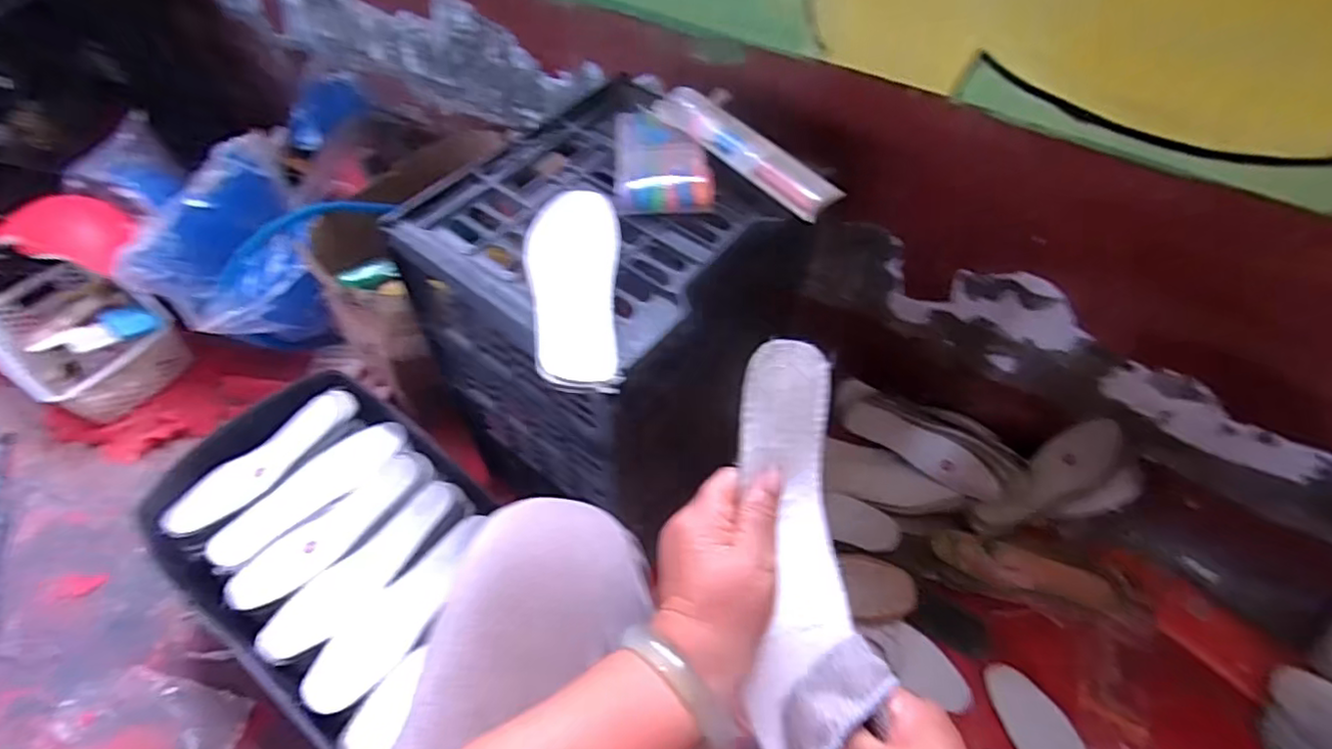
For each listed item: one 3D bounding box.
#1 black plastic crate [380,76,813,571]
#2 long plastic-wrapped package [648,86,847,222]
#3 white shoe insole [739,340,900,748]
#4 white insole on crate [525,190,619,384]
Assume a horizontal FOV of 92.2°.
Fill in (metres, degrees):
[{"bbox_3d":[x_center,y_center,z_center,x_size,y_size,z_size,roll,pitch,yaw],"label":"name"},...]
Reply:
[{"bbox_3d":[-0.070,-0.020,0.709,0.311,0.400,0.279,39,62,25],"label":"black plastic crate"},{"bbox_3d":[0.071,-0.216,0.613,0.050,0.021,0.210,-36,61,-24],"label":"long plastic-wrapped package"},{"bbox_3d":[0.075,0.089,0.349,0.064,0.040,0.214,-2,76,-2],"label":"white shoe insole"},{"bbox_3d":[-0.075,-0.079,0.514,0.072,0.011,0.215,3,50,-9],"label":"white insole on crate"}]

